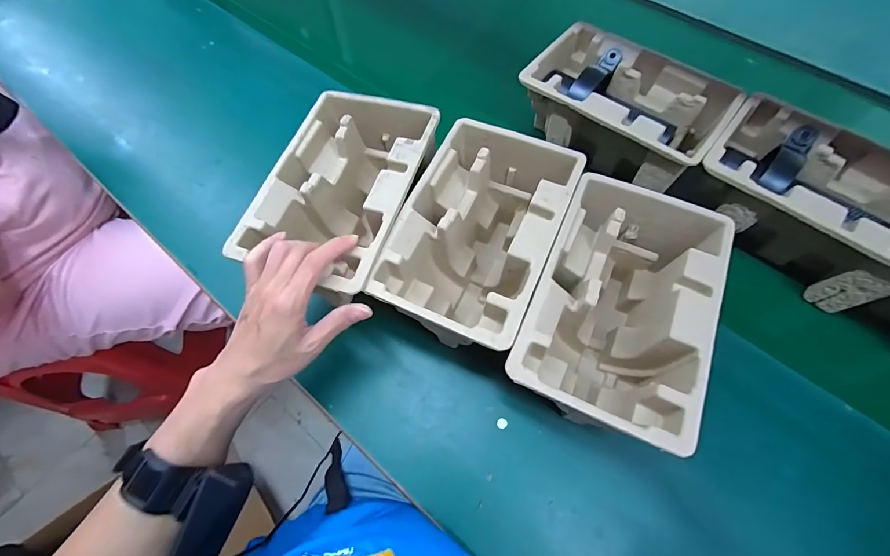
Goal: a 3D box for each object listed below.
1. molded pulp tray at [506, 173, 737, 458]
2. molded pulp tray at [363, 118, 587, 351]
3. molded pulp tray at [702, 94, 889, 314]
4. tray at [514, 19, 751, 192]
[{"bbox_3d":[0.153,0.033,0.372,0.141,0.118,0.221,22,67,11],"label":"molded pulp tray"},{"bbox_3d":[0.032,-0.037,0.405,0.140,0.115,0.225,22,67,11],"label":"molded pulp tray"},{"bbox_3d":[0.390,-0.080,0.424,0.223,0.096,0.137,40,72,18],"label":"molded pulp tray"},{"bbox_3d":[0.218,-0.207,0.489,0.220,0.092,0.142,36,71,17],"label":"tray"}]

